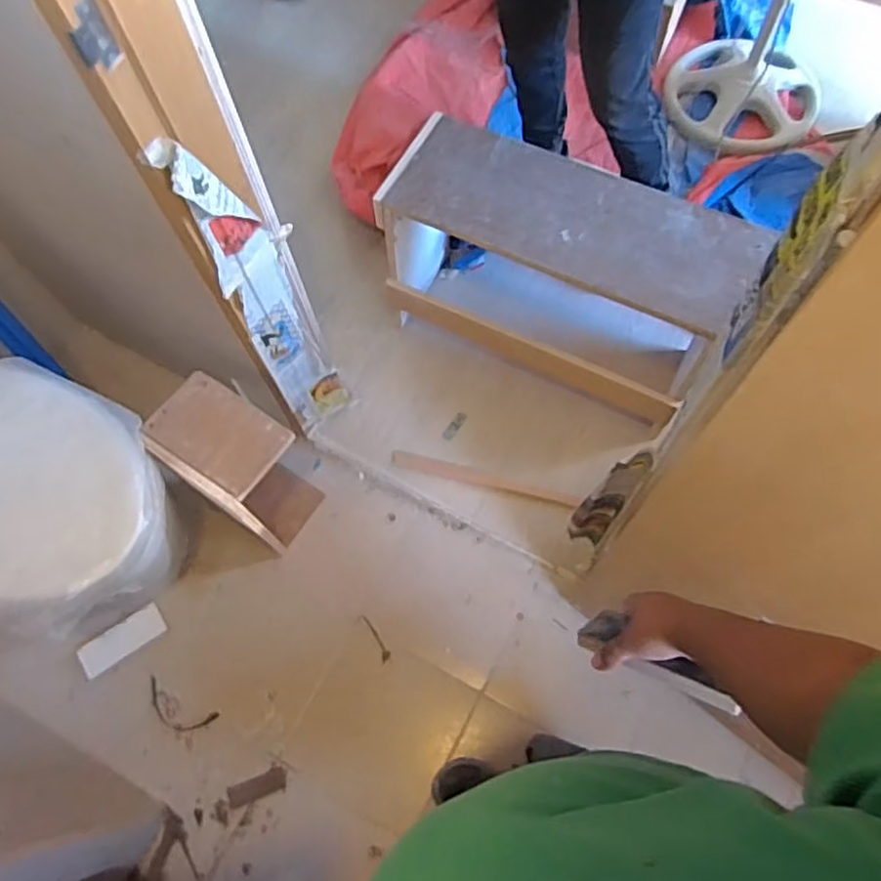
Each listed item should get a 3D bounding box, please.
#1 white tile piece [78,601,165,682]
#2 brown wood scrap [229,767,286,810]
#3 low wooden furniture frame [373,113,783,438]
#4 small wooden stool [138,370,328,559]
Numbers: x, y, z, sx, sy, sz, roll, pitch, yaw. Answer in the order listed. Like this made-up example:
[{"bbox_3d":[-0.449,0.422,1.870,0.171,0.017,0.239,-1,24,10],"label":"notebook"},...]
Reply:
[{"bbox_3d":[-0.670,0.423,1.417,0.177,0.014,0.067,-34,95,-12],"label":"white tile piece"},{"bbox_3d":[-0.359,0.682,1.322,0.108,0.015,0.040,-20,67,-6],"label":"brown wood scrap"},{"bbox_3d":[0.216,-0.344,1.436,0.670,0.453,0.291,25,70,13],"label":"low wooden furniture frame"},{"bbox_3d":[-0.396,0.059,1.362,0.226,0.387,0.173,32,72,15],"label":"small wooden stool"}]

